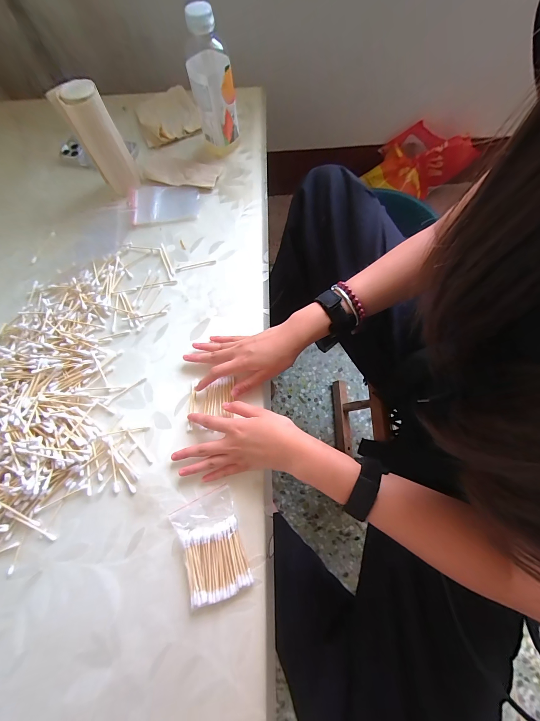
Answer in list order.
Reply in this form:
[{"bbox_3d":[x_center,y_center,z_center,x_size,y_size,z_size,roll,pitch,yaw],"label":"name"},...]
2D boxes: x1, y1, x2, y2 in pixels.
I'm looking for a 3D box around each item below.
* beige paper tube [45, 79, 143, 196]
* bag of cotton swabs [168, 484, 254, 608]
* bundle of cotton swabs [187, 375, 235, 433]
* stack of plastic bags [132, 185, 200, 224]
[{"bbox_3d":[-0.275,-0.359,0.451,0.064,0.143,0.057,-33,73,-9],"label":"beige paper tube"},{"bbox_3d":[-0.068,0.214,0.323,0.072,0.014,0.103,-23,72,-6],"label":"bag of cotton swabs"},{"bbox_3d":[-0.081,0.060,0.381,0.061,0.008,0.071,-1,71,1],"label":"bundle of cotton swabs"},{"bbox_3d":[-0.190,-0.287,0.501,0.118,0.010,0.087,-7,71,0],"label":"stack of plastic bags"}]

